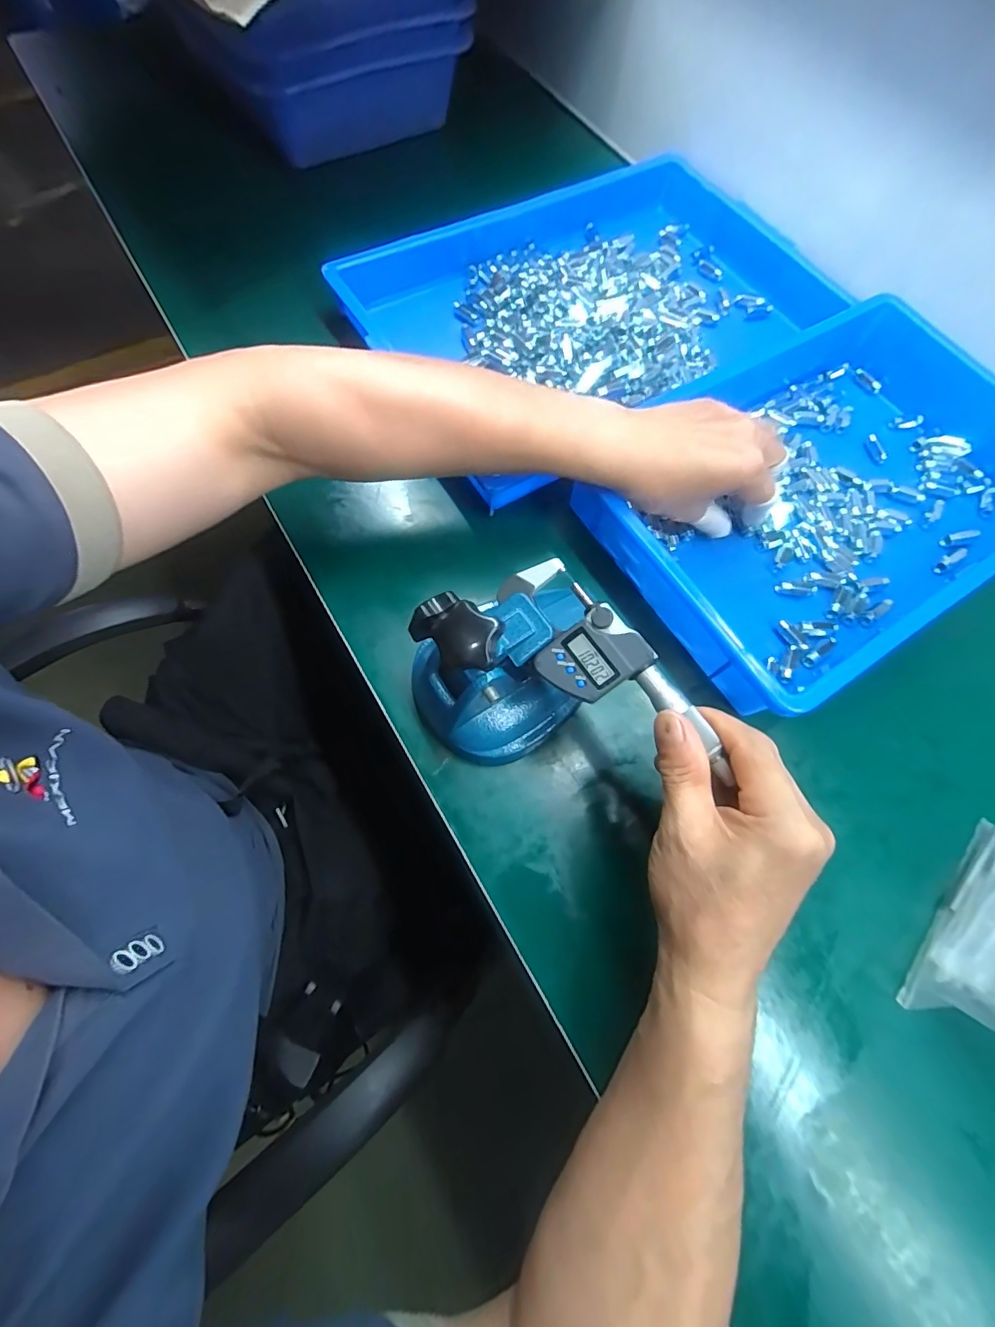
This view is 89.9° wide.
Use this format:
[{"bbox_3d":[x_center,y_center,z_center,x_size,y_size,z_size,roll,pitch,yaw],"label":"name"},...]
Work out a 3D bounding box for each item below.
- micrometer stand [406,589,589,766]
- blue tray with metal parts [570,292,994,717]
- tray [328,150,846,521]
[{"bbox_3d":[-0.003,0.006,0.304,0.101,0.122,0.088,-10,70,-5],"label":"micrometer stand"},{"bbox_3d":[0.268,-0.146,0.404,0.365,0.057,0.250,-30,73,-11],"label":"blue tray with metal parts"},{"bbox_3d":[0.098,-0.354,0.482,0.424,0.043,0.272,-32,74,-12],"label":"tray"}]

